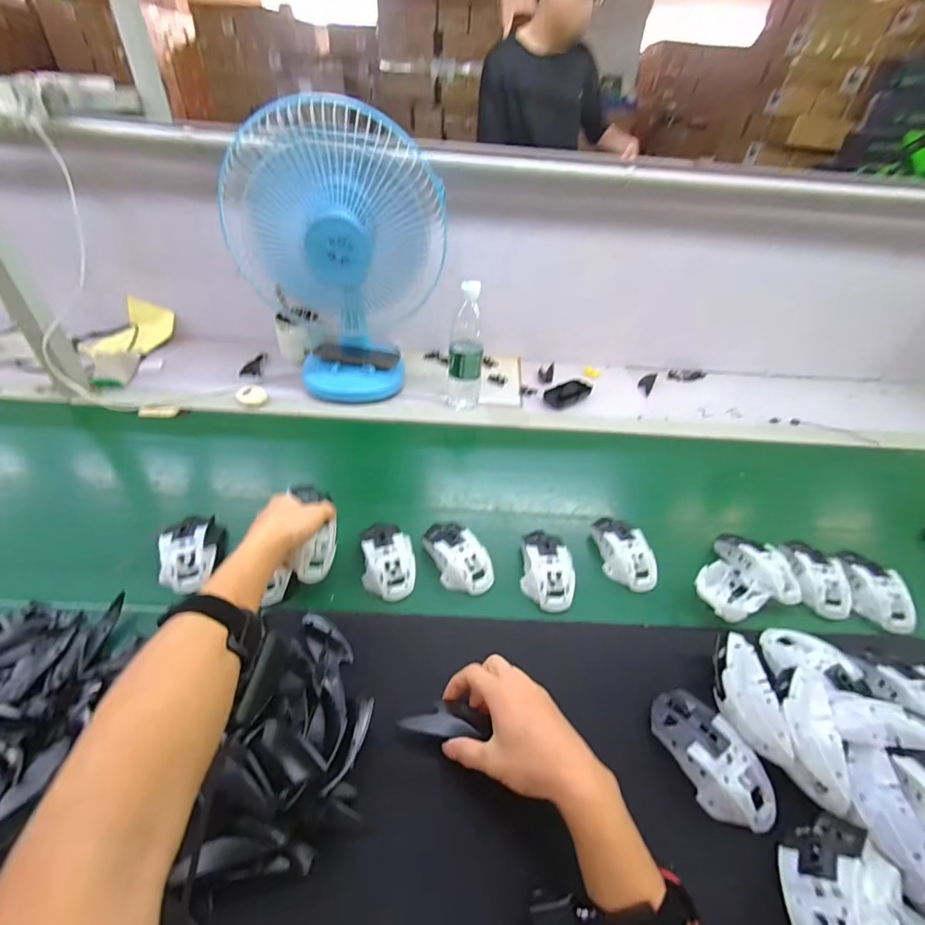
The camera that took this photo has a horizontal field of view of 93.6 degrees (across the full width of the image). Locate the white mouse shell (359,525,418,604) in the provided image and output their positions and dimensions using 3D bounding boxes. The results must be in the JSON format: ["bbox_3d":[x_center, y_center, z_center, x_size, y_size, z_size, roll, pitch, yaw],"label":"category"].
[{"bbox_3d":[-0.095,0.120,0.554,0.064,0.032,0.107,-6,41,-11],"label":"white mouse shell"}]

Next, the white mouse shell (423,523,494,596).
[{"bbox_3d":[-0.005,0.117,0.567,0.064,0.035,0.111,-17,45,-23],"label":"white mouse shell"}]

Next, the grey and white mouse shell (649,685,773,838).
[{"bbox_3d":[0.232,0.269,0.401,0.059,0.037,0.114,-17,45,-23],"label":"grey and white mouse shell"}]

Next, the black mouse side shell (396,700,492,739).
[{"bbox_3d":[-0.016,0.240,0.407,0.082,0.014,0.031,4,40,-9],"label":"black mouse side shell"}]

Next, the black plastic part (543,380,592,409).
[{"bbox_3d":[0.217,-0.142,0.896,0.112,0.025,0.050,-27,49,-31],"label":"black plastic part"}]

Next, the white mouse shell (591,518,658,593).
[{"bbox_3d":[0.220,0.118,0.587,0.065,0.031,0.112,0,40,-5],"label":"white mouse shell"}]

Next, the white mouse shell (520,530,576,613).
[{"bbox_3d":[0.109,0.131,0.560,0.067,0.033,0.116,4,40,0],"label":"white mouse shell"}]

